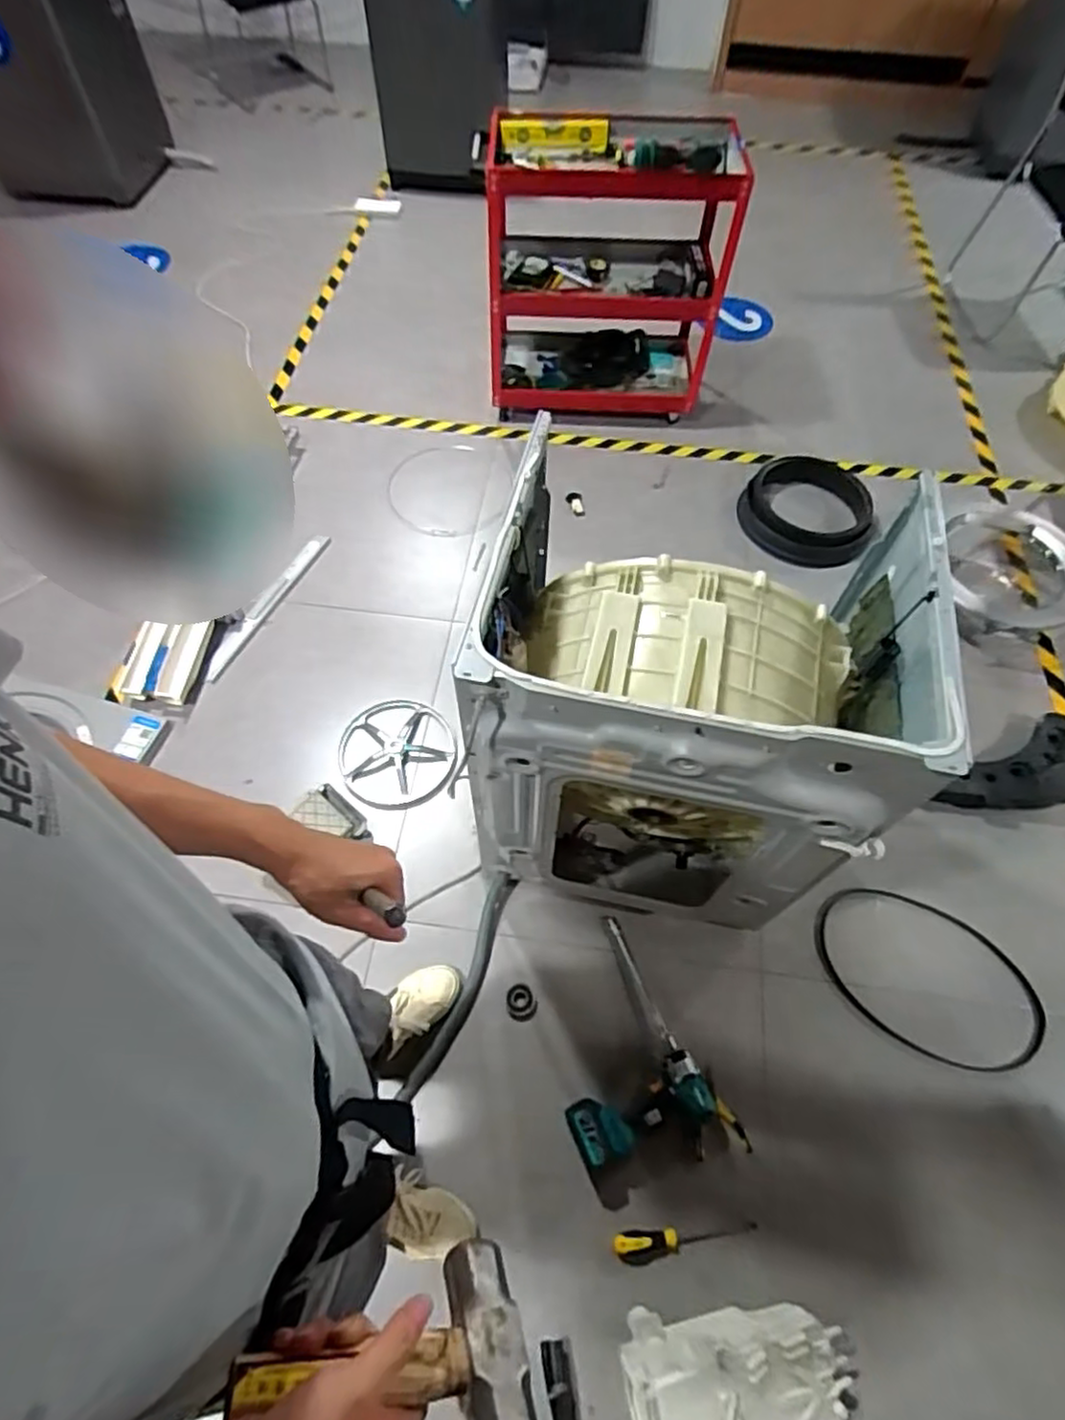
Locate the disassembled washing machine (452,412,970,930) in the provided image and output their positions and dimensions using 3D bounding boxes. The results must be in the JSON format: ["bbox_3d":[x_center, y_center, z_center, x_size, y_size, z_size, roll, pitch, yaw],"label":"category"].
[{"bbox_3d":[0.248,0.023,1.221,0.601,0.781,0.505,10,59,6],"label":"disassembled washing machine"}]

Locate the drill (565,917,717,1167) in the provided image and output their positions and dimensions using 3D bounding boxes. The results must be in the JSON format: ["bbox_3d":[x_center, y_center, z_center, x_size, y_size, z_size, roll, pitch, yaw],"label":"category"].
[{"bbox_3d":[0.143,0.619,1.290,0.262,0.070,0.390,-23,62,-13],"label":"drill"}]

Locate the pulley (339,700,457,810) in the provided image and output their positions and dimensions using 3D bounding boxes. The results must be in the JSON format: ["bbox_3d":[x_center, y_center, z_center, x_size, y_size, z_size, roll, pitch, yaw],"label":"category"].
[{"bbox_3d":[-0.314,0.099,1.587,0.269,0.016,0.269,0,59,0],"label":"pulley"}]

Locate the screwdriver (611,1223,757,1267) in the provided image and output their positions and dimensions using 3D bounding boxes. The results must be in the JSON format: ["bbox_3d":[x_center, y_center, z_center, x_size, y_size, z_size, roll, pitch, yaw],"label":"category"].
[{"bbox_3d":[0.261,0.911,1.171,0.249,0.032,0.046,-3,59,-1],"label":"screwdriver"}]

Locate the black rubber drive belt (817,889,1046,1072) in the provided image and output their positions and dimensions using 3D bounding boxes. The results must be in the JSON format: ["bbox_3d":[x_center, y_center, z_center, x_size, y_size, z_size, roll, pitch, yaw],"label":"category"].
[{"bbox_3d":[0.802,0.534,1.391,0.451,0.017,0.307,25,58,12],"label":"black rubber drive belt"}]

